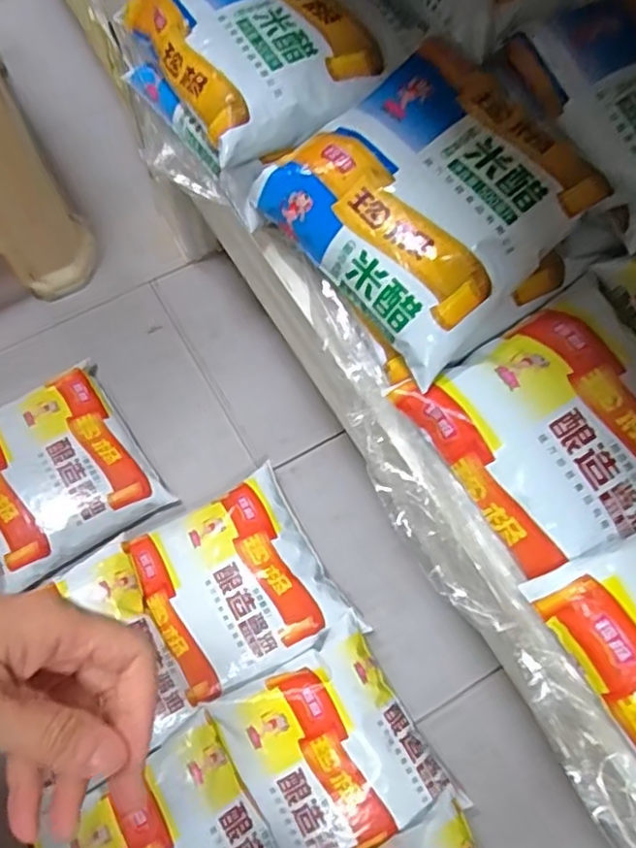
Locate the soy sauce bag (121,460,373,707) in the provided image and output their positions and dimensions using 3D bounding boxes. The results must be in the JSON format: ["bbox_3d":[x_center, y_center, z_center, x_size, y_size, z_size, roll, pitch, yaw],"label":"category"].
[{"bbox_3d":[-0.056,0.111,0.461,0.117,0.035,0.123,-27,71,-11],"label":"soy sauce bag"}]

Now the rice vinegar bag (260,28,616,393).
[{"bbox_3d":[0.053,-0.110,0.316,0.121,0.044,0.128,-38,73,-15],"label":"rice vinegar bag"}]

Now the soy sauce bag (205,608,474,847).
[{"bbox_3d":[0.008,0.207,0.422,0.108,0.042,0.121,-30,71,-12],"label":"soy sauce bag"}]

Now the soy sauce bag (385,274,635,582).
[{"bbox_3d":[0.116,0.000,0.305,0.115,0.023,0.107,-29,71,-12],"label":"soy sauce bag"}]

